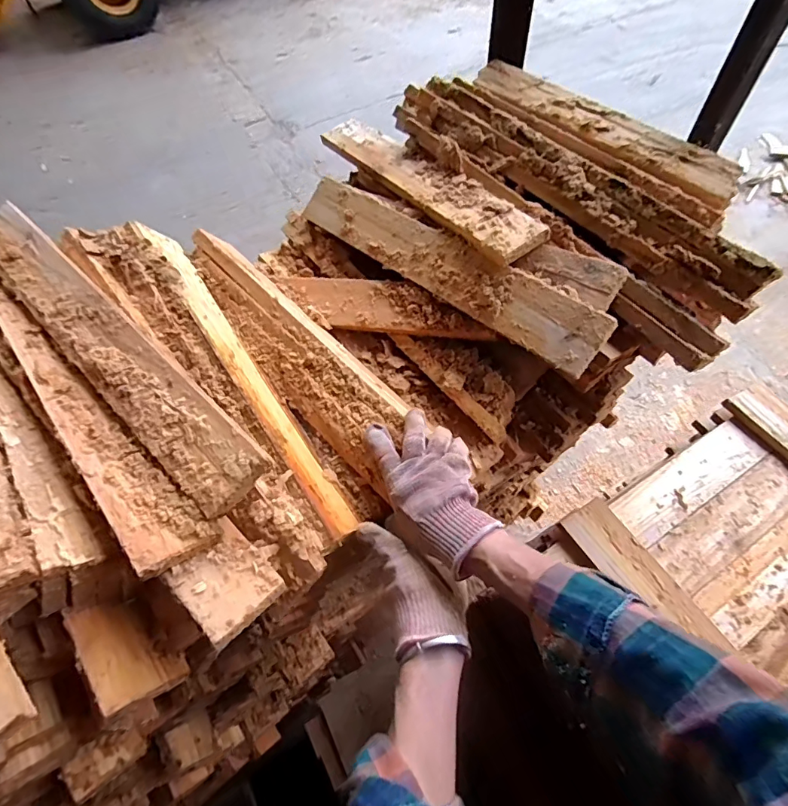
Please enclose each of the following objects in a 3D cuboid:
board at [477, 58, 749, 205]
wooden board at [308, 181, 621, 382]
[{"bbox_3d":[0.304,-0.434,0.688,0.080,0.022,0.465,-32,62,-16],"label":"board"},{"bbox_3d":[0.050,-0.194,0.598,0.489,0.015,0.076,39,100,27],"label":"wooden board"}]

